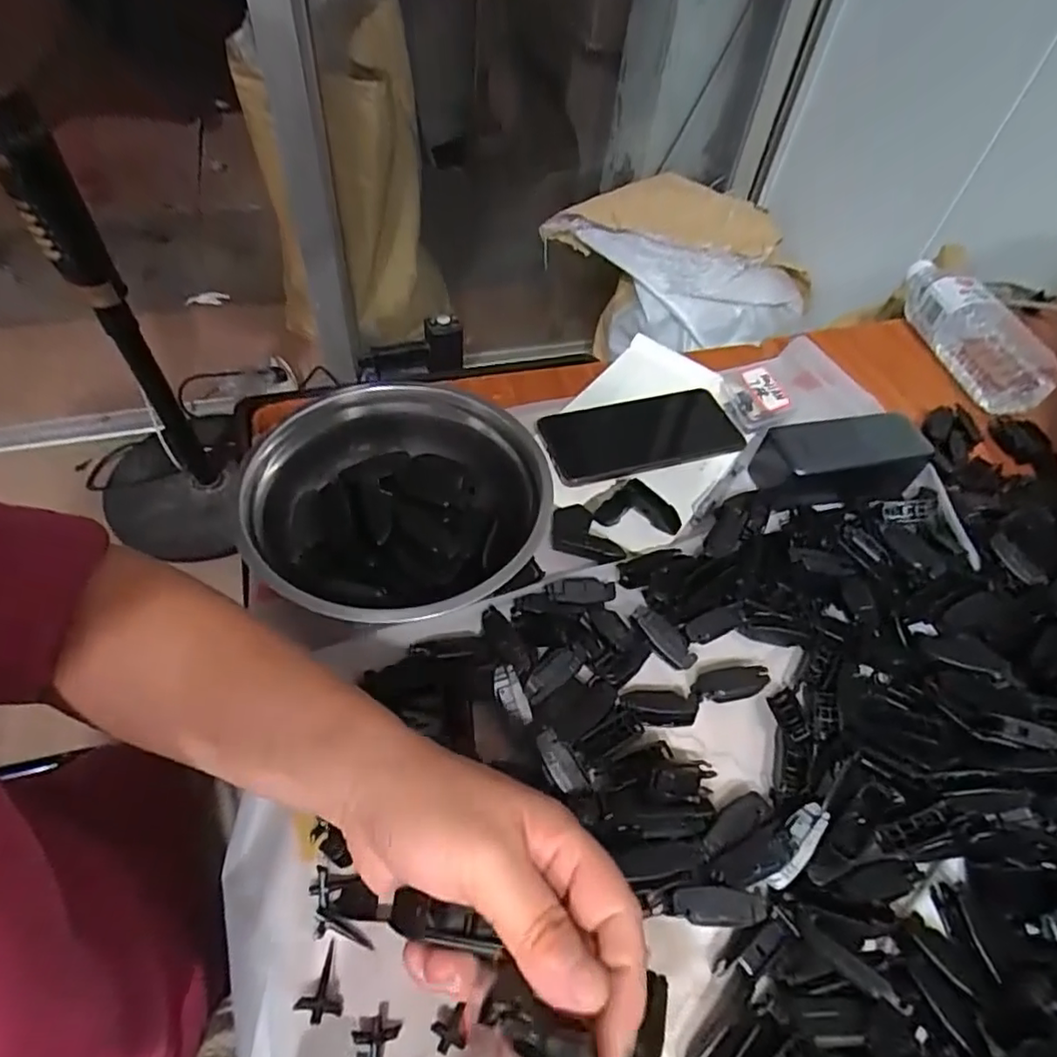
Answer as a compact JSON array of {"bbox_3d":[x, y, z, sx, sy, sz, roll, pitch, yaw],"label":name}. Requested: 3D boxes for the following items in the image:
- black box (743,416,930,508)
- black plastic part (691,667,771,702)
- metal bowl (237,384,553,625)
[{"bbox_3d":[0.253,-0.056,0.499,0.131,0.041,0.064,-2,52,-6],"label":"black box"},{"bbox_3d":[0.131,0.102,0.402,0.050,0.015,0.017,-5,52,-9],"label":"black plastic part"},{"bbox_3d":[-0.083,-0.017,0.434,0.189,0.072,0.194,2,52,-3],"label":"metal bowl"}]

